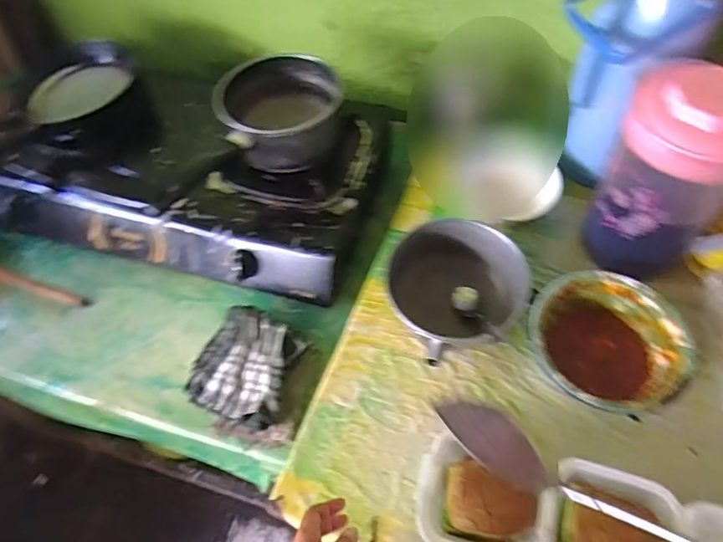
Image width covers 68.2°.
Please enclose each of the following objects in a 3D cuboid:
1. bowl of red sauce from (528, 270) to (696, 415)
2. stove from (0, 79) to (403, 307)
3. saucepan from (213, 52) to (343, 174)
[{"bbox_3d":[0.300,0.094,0.669,0.171,0.065,0.180,-1,56,2],"label":"bowl of red sauce"},{"bbox_3d":[-0.314,-0.189,0.936,0.664,0.135,0.389,13,57,11],"label":"stove"},{"bbox_3d":[-0.126,-0.233,0.845,0.182,0.119,0.170,-16,57,-8],"label":"saucepan"}]

